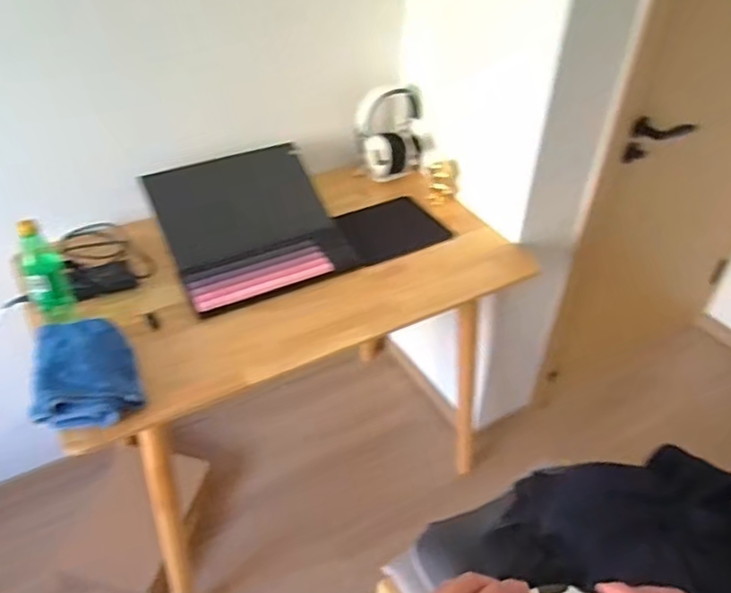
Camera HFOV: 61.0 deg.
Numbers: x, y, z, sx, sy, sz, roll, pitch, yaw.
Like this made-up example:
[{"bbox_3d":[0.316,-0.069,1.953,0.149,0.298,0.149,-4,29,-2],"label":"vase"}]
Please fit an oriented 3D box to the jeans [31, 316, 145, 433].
[{"bbox_3d":[-0.478,0.122,1.063,0.159,0.094,0.196,-13,42,-17],"label":"jeans"}]

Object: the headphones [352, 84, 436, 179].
[{"bbox_3d":[0.067,-0.431,1.638,0.189,0.220,0.111,-9,41,-14],"label":"headphones"}]

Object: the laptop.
[{"bbox_3d":[-0.247,-0.170,1.368,0.377,0.187,0.341,-18,44,-23],"label":"laptop"}]

